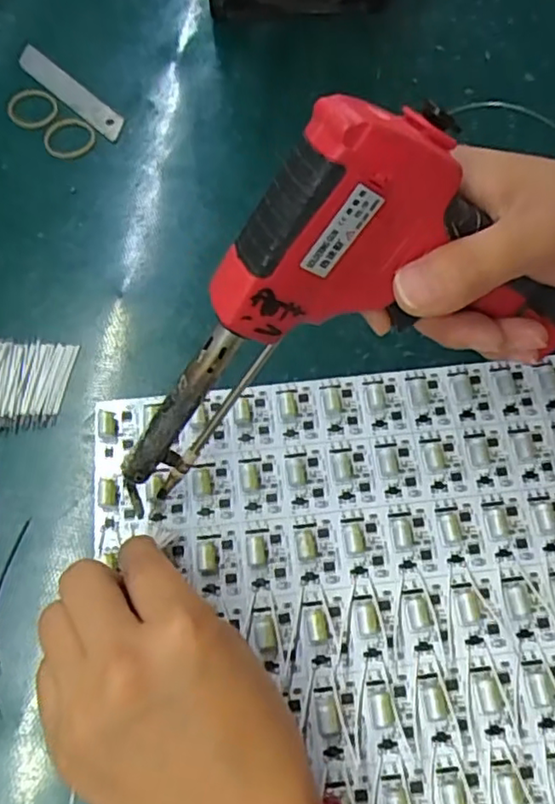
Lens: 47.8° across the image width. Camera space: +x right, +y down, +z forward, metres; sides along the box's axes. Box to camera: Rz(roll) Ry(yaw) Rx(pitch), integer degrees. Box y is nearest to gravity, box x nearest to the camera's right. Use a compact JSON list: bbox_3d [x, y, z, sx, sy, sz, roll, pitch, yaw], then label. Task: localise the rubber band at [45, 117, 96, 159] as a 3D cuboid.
[{"bbox_3d":[-0.129,-0.165,0.389,0.031,0.004,0.031,-11,67,-6],"label":"rubber band"}]

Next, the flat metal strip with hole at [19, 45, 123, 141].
[{"bbox_3d":[-0.136,-0.203,0.405,0.099,0.004,0.018,41,72,16],"label":"flat metal strip with hole"}]

